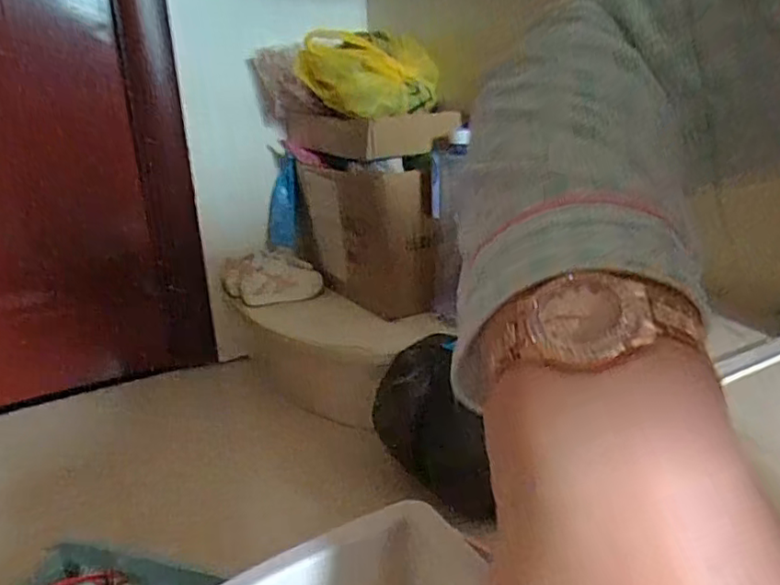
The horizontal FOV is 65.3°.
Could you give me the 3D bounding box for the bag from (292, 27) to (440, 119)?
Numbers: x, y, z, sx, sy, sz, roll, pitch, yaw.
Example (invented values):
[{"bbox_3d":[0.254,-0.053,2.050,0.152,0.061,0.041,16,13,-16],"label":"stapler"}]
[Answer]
[{"bbox_3d":[-0.028,-0.316,0.882,0.199,0.115,0.085,-6,20,-12],"label":"bag"}]

